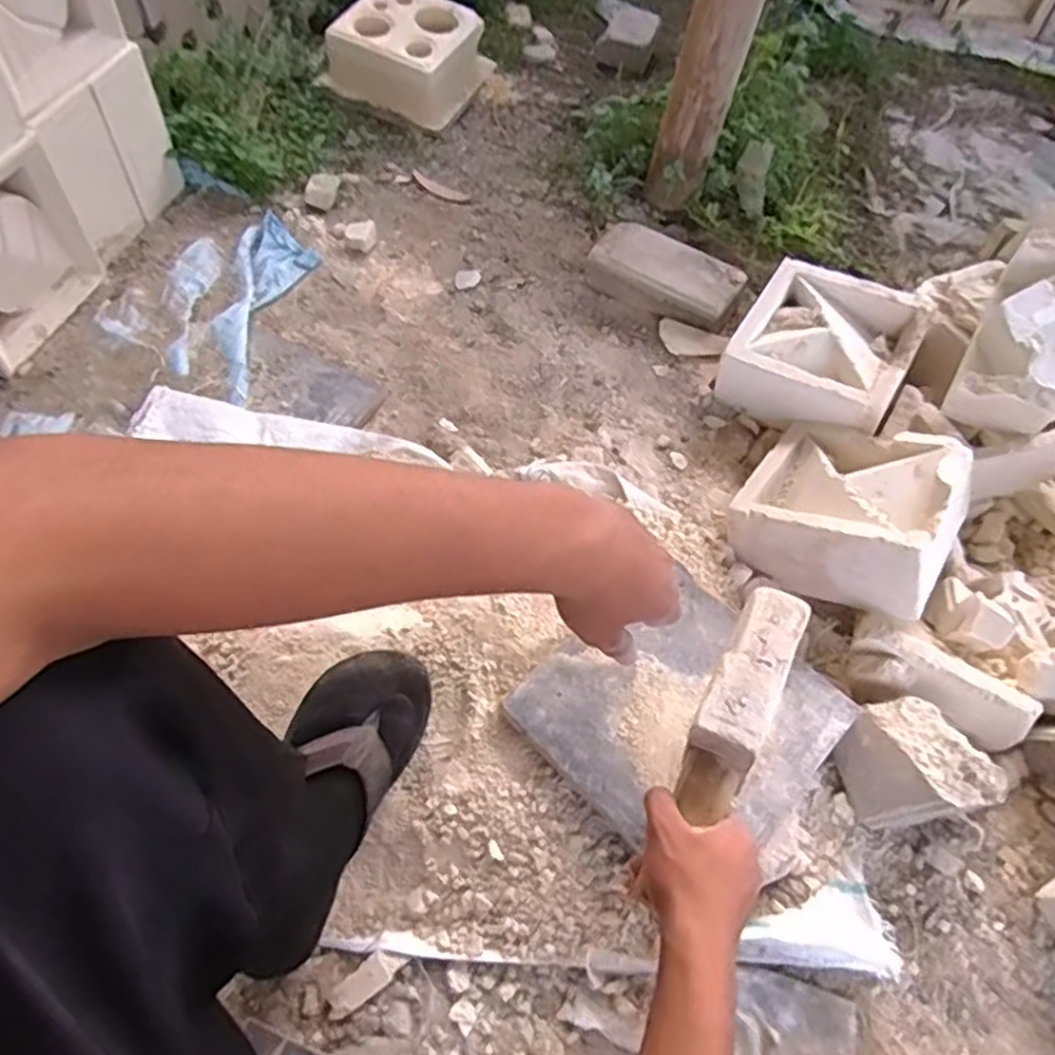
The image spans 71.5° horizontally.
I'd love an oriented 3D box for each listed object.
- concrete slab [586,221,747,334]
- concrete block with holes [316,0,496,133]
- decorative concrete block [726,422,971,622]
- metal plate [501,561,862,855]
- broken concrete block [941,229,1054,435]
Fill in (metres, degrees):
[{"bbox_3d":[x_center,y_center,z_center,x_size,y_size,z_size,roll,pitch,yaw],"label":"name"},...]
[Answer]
[{"bbox_3d":[0.194,-0.353,1.048,0.216,0.062,0.110,28,62,13],"label":"concrete slab"},{"bbox_3d":[-0.215,-0.868,1.342,0.243,0.102,0.234,24,62,11],"label":"concrete block with holes"},{"bbox_3d":[0.362,-0.024,0.823,0.207,0.098,0.211,18,48,34],"label":"decorative concrete block"},{"bbox_3d":[0.147,0.173,0.692,0.246,0.014,0.245,41,63,19],"label":"metal plate"},{"bbox_3d":[0.576,-0.215,0.842,0.103,0.106,0.217,25,89,11],"label":"broken concrete block"}]

